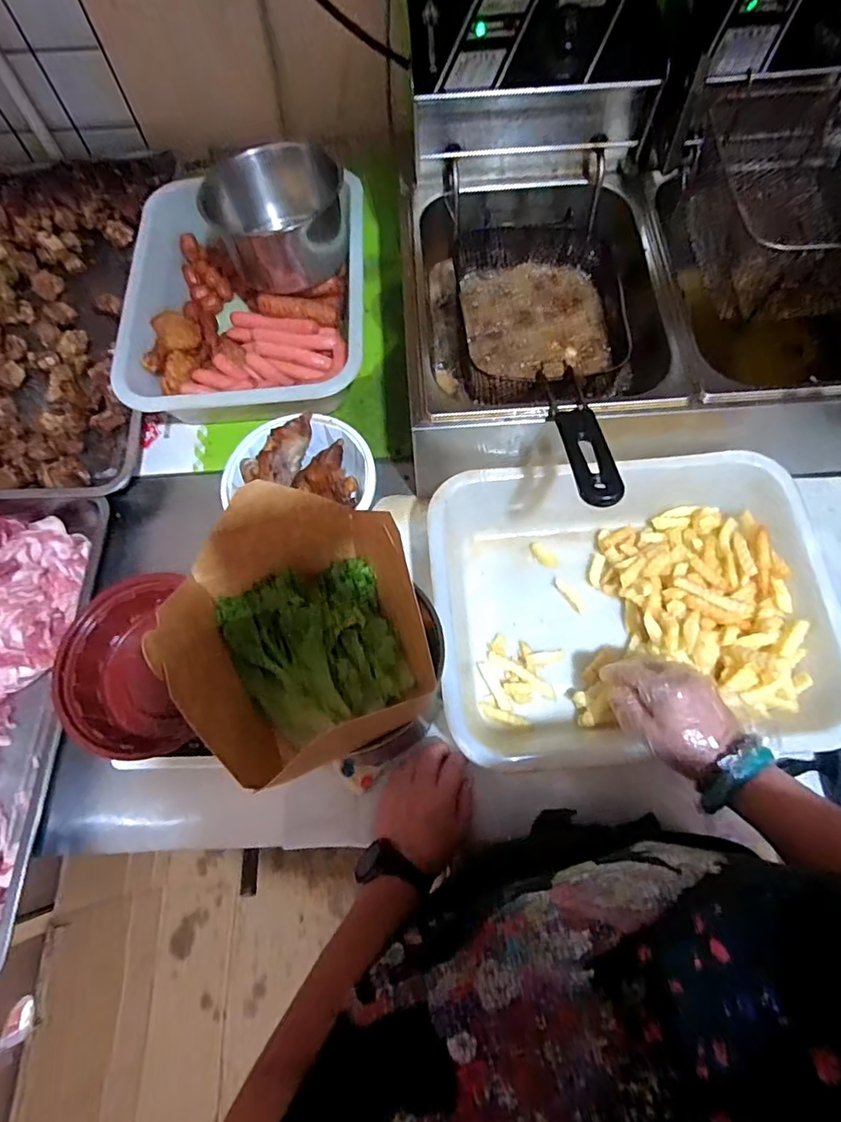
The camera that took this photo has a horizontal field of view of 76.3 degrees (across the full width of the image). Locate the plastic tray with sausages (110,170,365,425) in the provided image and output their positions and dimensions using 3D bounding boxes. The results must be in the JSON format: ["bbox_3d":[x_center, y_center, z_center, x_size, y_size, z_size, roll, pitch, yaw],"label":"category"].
[{"bbox_3d":[-0.221,-0.341,0.706,0.298,0.081,0.358,-3,69,1],"label":"plastic tray with sausages"}]

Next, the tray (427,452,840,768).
[{"bbox_3d":[0.205,0.038,0.556,0.372,0.099,0.288,-5,69,0],"label":"tray"}]

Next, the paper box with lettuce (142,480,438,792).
[{"bbox_3d":[-0.099,0.045,0.410,0.150,0.111,0.177,-27,70,-8],"label":"paper box with lettuce"}]

